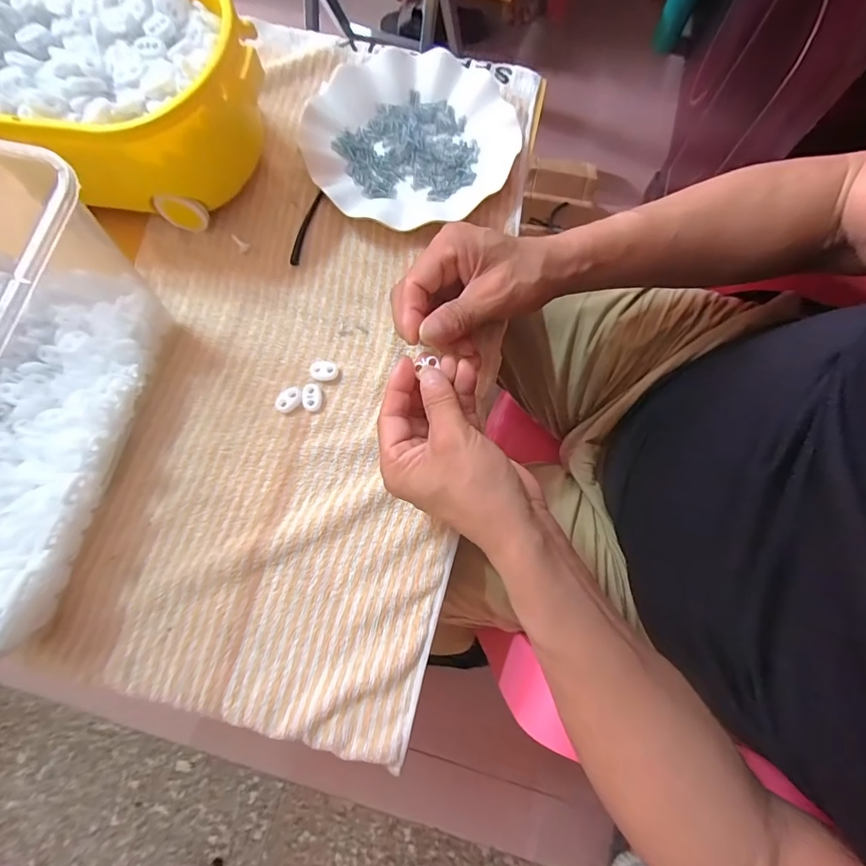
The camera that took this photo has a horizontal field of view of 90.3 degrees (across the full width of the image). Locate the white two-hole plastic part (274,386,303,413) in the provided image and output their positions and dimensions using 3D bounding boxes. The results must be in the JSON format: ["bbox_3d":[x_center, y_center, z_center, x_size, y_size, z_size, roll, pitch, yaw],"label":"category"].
[{"bbox_3d":[-0.114,-0.027,0.344,0.024,0.007,0.016,-36,80,-8],"label":"white two-hole plastic part"}]

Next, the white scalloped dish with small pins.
[{"bbox_3d":[-0.021,-0.269,0.389,0.181,0.025,0.171,0,77,0],"label":"white scalloped dish with small pins"}]

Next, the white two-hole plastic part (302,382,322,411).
[{"bbox_3d":[-0.097,-0.028,0.344,0.015,0.007,0.023,-2,77,-1],"label":"white two-hole plastic part"}]

